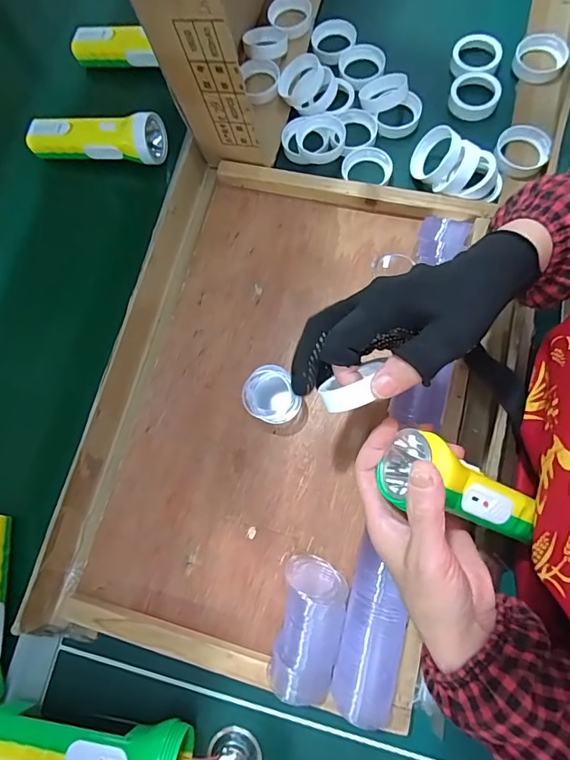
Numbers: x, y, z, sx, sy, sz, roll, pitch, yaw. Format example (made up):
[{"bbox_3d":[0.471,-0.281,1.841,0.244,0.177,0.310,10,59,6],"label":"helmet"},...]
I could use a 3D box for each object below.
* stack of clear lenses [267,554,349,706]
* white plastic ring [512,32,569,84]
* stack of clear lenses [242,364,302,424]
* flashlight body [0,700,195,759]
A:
[{"bbox_3d":[0.019,0.201,0.359,0.052,0.042,0.101,13,75,7],"label":"stack of clear lenses"},{"bbox_3d":[0.285,-0.360,0.490,0.054,0.020,0.053,-2,74,7],"label":"white plastic ring"},{"bbox_3d":[-0.014,0.017,0.419,0.048,0.035,0.057,-27,73,-1],"label":"stack of clear lenses"},{"bbox_3d":[-0.157,0.289,0.347,0.169,0.040,0.045,5,74,5],"label":"flashlight body"}]

